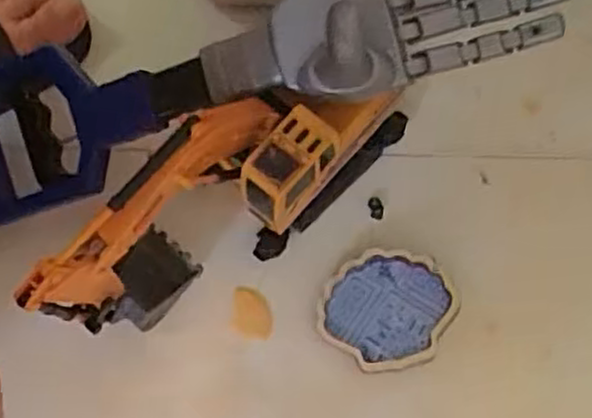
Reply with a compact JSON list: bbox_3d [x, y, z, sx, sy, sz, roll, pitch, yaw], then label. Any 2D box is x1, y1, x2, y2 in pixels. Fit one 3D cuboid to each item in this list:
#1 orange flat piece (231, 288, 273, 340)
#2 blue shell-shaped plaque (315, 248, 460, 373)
[{"bbox_3d":[-0.025,0.061,0.433,0.024,0.004,0.028,6,72,3],"label":"orange flat piece"},{"bbox_3d":[0.053,0.055,0.424,0.069,0.015,0.071,0,72,1],"label":"blue shell-shaped plaque"}]

